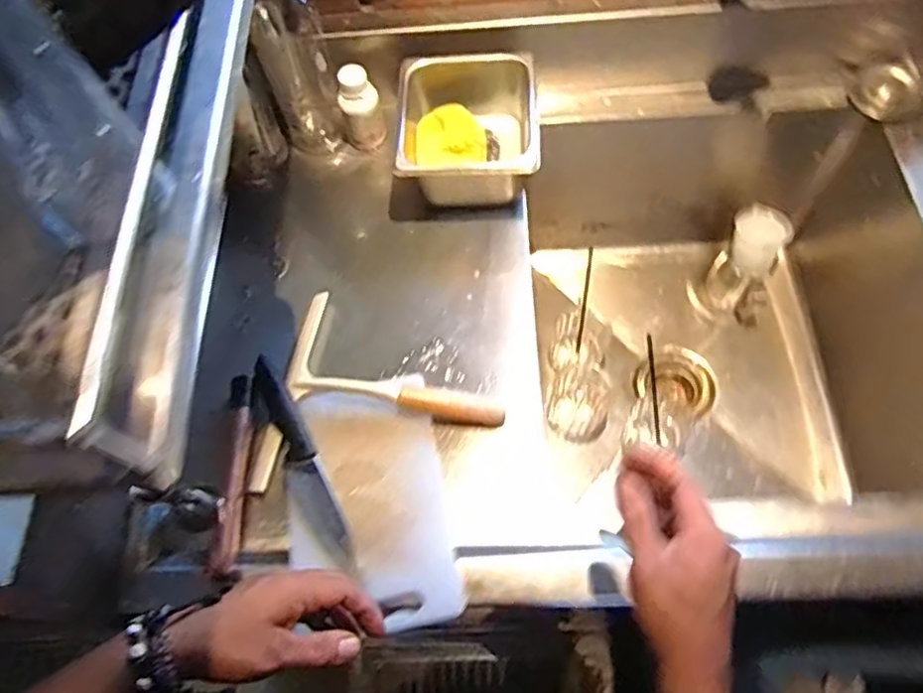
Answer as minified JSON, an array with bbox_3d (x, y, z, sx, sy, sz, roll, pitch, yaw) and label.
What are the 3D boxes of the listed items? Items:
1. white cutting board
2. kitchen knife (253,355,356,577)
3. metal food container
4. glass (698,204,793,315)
[{"bbox_3d":[-0.091,0.147,0.616,0.148,0.011,0.236,-12,64,-2],"label":"white cutting board"},{"bbox_3d":[-0.158,0.113,0.628,0.036,0.022,0.230,-27,65,-10],"label":"kitchen knife"},{"bbox_3d":[0.006,-0.244,0.774,0.147,0.119,0.179,-1,64,3],"label":"metal food container"},{"bbox_3d":[0.426,-0.128,0.973,0.077,0.173,0.087,31,70,17],"label":"glass"}]

